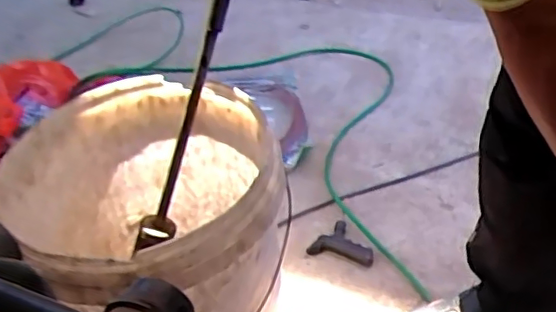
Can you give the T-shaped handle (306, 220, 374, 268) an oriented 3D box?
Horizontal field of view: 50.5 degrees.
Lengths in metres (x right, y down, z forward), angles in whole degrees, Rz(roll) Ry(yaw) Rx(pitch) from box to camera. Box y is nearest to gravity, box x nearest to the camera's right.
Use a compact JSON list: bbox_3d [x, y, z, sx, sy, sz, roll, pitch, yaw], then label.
[{"bbox_3d":[0.115,0.151,0.984,0.103,0.015,0.102,23,50,27],"label":"T-shaped handle"}]

